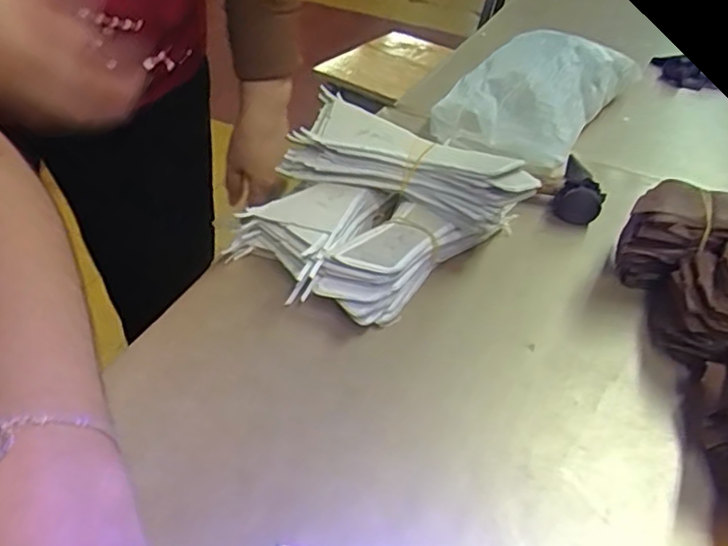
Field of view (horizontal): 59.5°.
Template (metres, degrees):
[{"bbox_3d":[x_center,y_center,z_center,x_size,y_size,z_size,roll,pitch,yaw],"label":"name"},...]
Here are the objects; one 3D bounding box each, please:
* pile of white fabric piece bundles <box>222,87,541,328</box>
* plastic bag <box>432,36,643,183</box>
[{"bbox_3d":[0.006,-0.047,0.476,0.187,0.076,0.173,24,42,20],"label":"pile of white fabric piece bundles"},{"bbox_3d":[0.192,-0.201,0.696,0.140,0.076,0.282,23,41,20],"label":"plastic bag"}]

